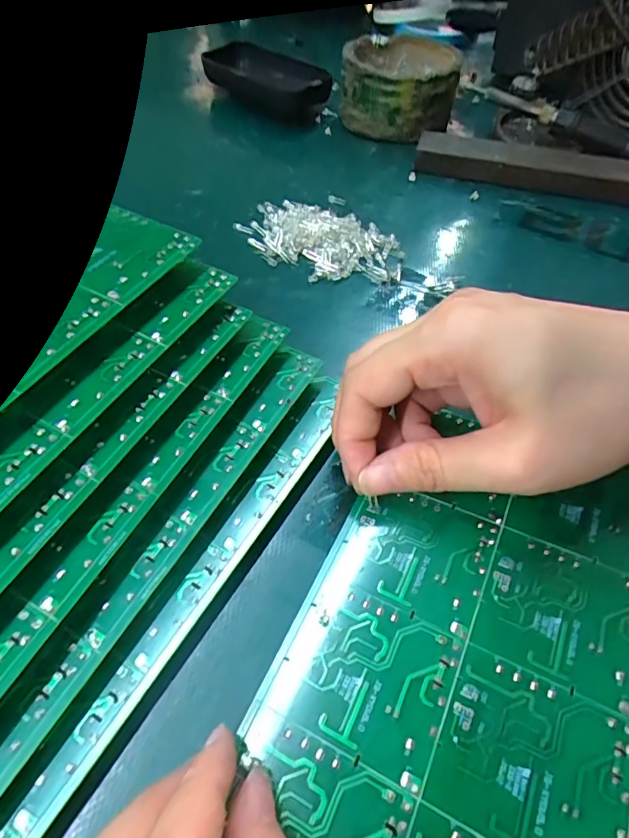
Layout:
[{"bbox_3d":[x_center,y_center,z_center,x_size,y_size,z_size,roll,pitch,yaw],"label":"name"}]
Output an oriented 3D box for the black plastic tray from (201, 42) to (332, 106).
[{"bbox_3d":[-0.043,-0.260,0.374,0.104,0.035,0.046,31,60,19],"label":"black plastic tray"}]

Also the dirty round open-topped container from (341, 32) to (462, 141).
[{"bbox_3d":[0.061,-0.243,0.358,0.080,0.048,0.075,1,55,-1],"label":"dirty round open-topped container"}]

